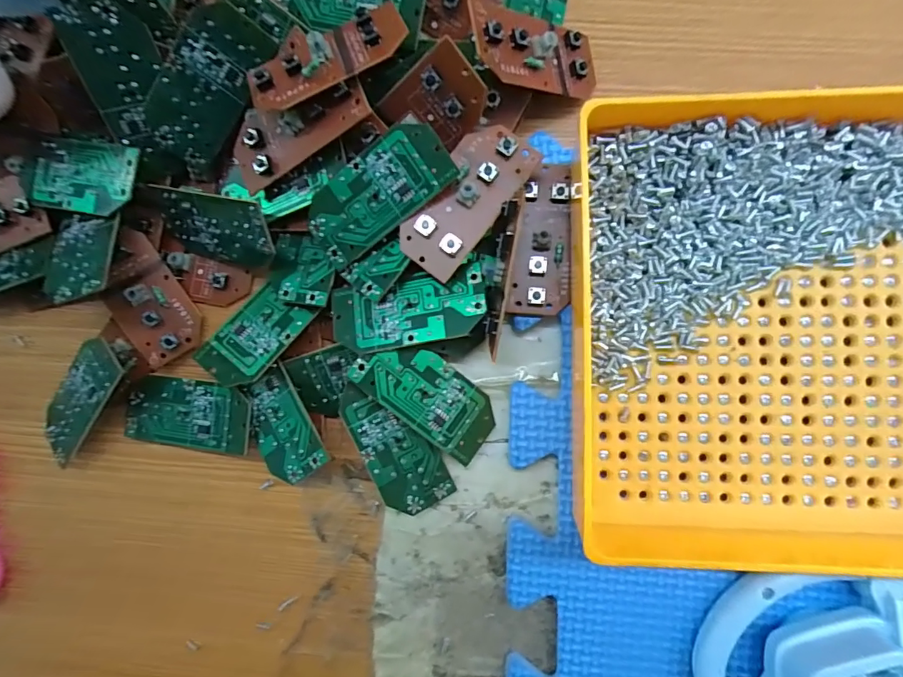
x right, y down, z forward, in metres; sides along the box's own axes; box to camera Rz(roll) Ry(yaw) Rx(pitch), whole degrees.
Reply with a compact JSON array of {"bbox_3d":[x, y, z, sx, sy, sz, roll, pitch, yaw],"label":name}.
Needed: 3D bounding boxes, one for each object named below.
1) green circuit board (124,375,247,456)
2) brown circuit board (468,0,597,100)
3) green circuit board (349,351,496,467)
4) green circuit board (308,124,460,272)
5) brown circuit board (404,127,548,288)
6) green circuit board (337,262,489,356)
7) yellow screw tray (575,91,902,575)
[{"bbox_3d":[-0.113,0.032,0.203,0.060,0.007,0.029,3,90,6],"label":"green circuit board"},{"bbox_3d":[0.036,-0.109,0.180,0.061,0.008,0.028,-6,90,-33],"label":"brown circuit board"},{"bbox_3d":[-0.009,0.022,0.190,0.059,0.004,0.028,39,77,-10],"label":"green circuit board"},{"bbox_3d":[-0.028,-0.054,0.179,0.059,0.011,0.028,-38,86,6],"label":"green circuit board"},{"bbox_3d":[0.005,-0.053,0.177,0.028,0.007,0.060,37,94,5],"label":"brown circuit board"},{"bbox_3d":[-0.017,-0.011,0.184,0.060,0.005,0.027,-10,89,7],"label":"green circuit board"},{"bbox_3d":[0.168,-0.002,0.160,0.250,0.035,0.158,0,89,6],"label":"yellow screw tray"}]

